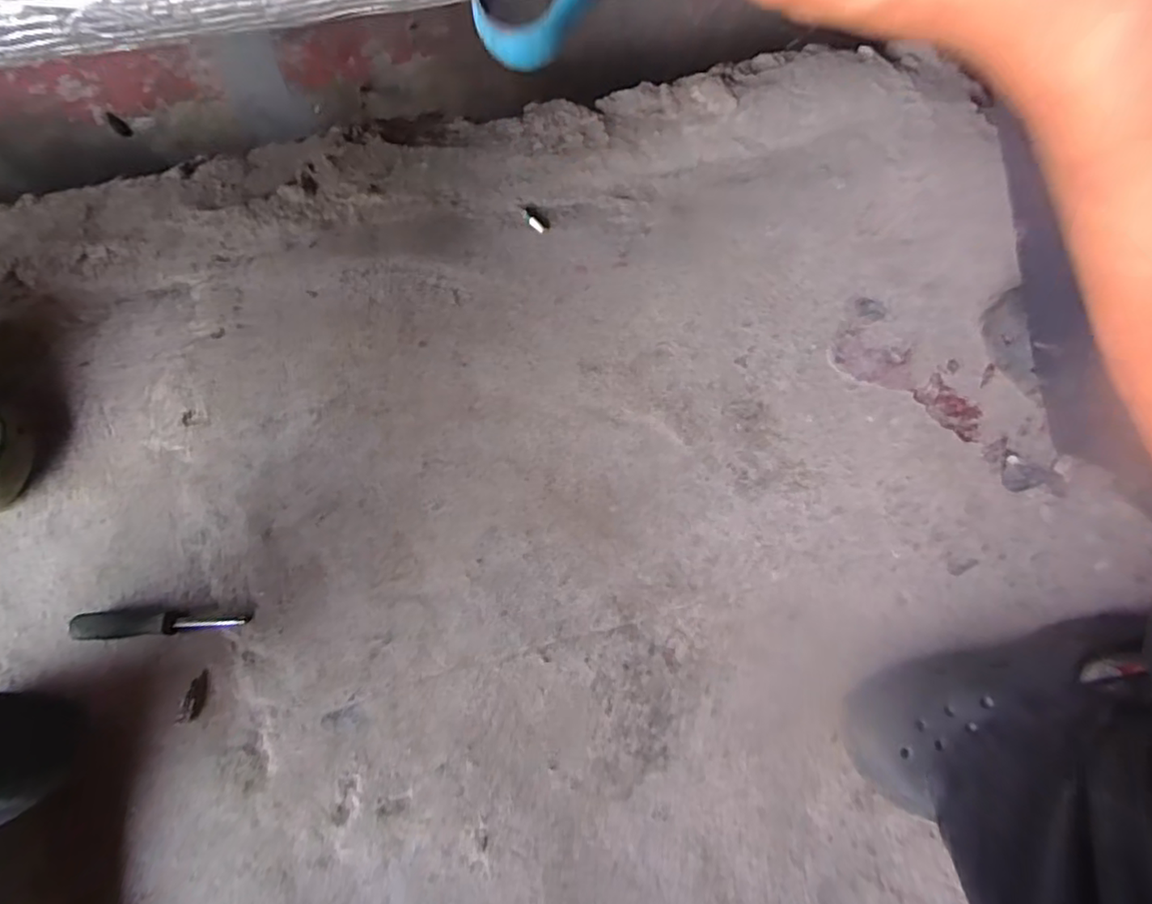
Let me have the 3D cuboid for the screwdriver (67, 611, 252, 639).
[{"bbox_3d":[-0.366,0.150,0.519,0.147,0.018,0.022,-4,70,1],"label":"screwdriver"}]

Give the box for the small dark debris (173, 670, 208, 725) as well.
[{"bbox_3d":[-0.328,0.211,0.507,0.017,0.011,0.042,5,71,4],"label":"small dark debris"}]

